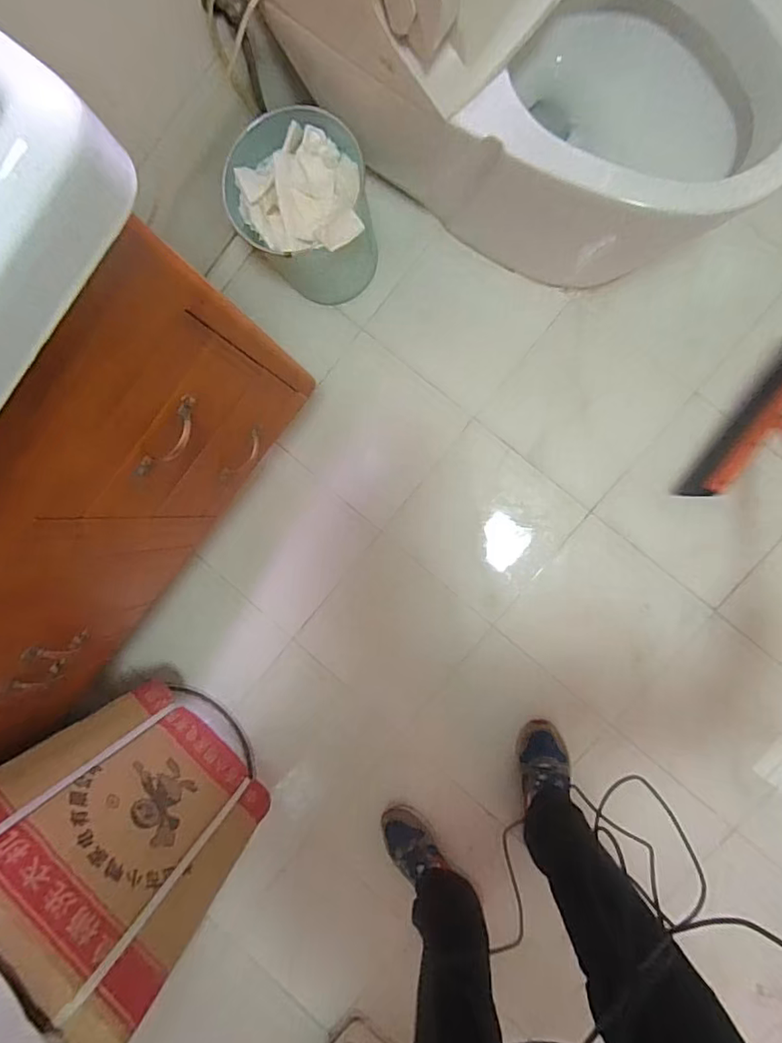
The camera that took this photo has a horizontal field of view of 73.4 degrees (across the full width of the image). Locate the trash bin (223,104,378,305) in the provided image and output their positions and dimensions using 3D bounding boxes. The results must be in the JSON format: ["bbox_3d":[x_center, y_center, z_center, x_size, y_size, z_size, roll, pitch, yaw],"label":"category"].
[{"bbox_3d":[-0.152,-0.544,0.965,0.203,0.304,0.205,0,91,9],"label":"trash bin"}]

